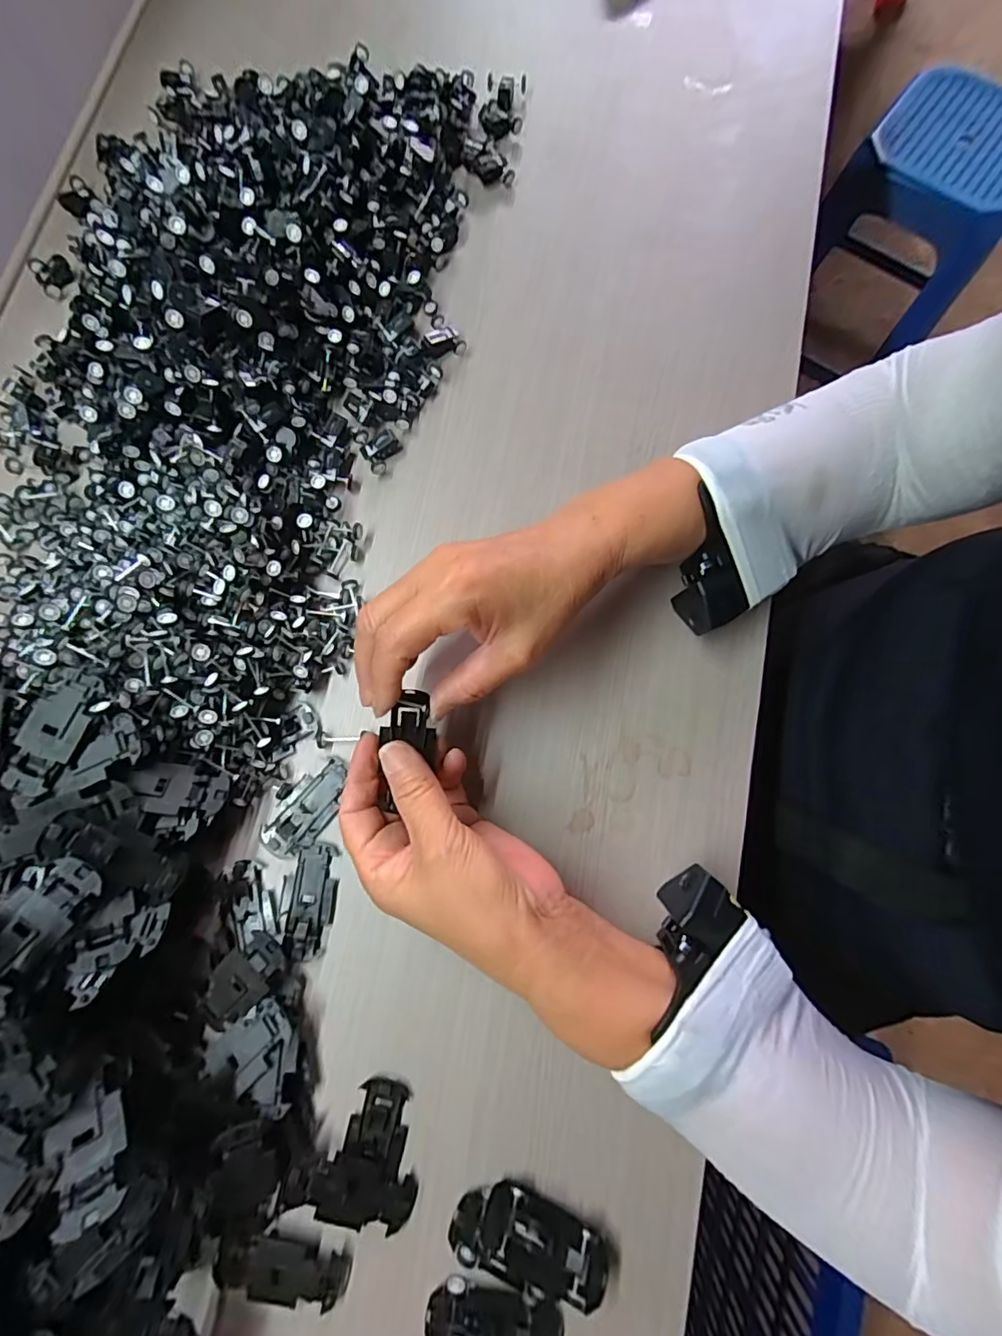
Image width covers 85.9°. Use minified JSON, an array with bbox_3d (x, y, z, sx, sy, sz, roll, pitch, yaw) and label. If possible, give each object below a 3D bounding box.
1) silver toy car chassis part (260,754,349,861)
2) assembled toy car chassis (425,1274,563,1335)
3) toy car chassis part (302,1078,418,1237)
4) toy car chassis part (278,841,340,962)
[{"bbox_3d":[-0.119,0.083,0.327,0.035,0.004,0.065,39,81,8],"label":"silver toy car chassis part"},{"bbox_3d":[-0.003,0.329,0.268,0.068,0.011,0.030,8,78,2],"label":"assembled toy car chassis"},{"bbox_3d":[-0.070,0.258,0.286,0.053,0.010,0.065,11,78,3],"label":"toy car chassis part"},{"bbox_3d":[-0.114,0.136,0.317,0.032,0.004,0.064,5,78,1],"label":"toy car chassis part"}]

